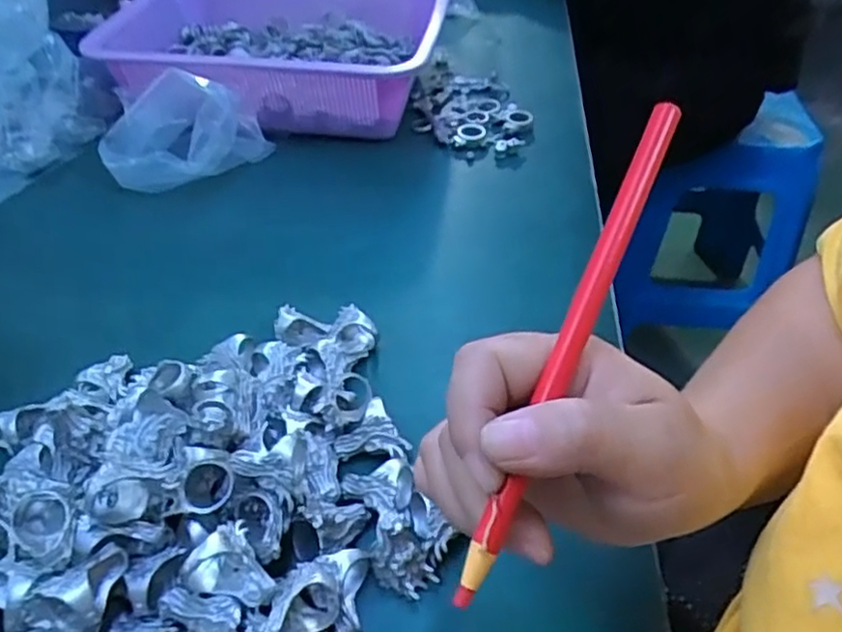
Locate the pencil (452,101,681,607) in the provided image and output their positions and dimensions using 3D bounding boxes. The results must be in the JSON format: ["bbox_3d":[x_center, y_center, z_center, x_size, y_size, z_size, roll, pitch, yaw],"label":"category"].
[{"bbox_3d":[0.046,0.008,0.210,0.008,0.010,0.165,21,81,21],"label":"pencil"}]

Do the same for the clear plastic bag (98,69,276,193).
[{"bbox_3d":[-0.187,-0.146,0.531,0.124,0.070,0.065,-2,43,-3],"label":"clear plastic bag"}]

